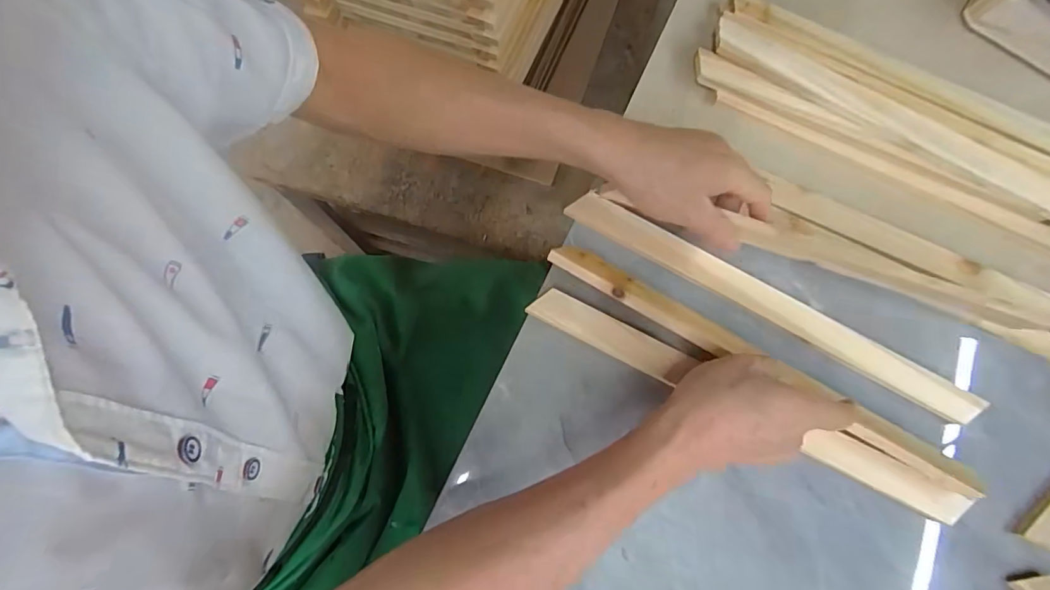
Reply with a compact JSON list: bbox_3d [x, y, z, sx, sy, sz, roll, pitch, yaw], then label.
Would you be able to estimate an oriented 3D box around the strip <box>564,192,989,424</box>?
[{"bbox_3d":[0.188,0.006,0.375,0.333,0.010,0.027,30,78,6],"label":"strip"}]

